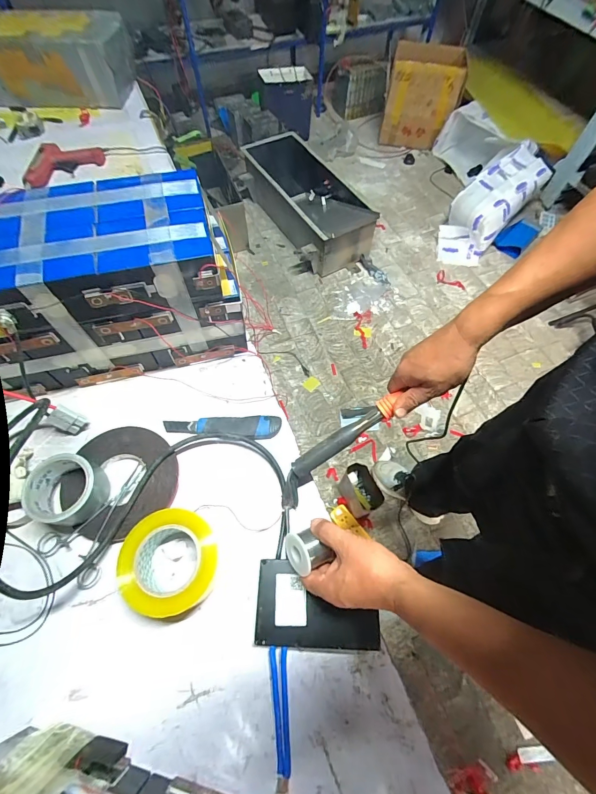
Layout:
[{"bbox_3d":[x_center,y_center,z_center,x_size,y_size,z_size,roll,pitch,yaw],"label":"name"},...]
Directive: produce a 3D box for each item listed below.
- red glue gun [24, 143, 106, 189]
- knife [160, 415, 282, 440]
[{"bbox_3d":[-0.626,-0.614,0.926,0.209,0.044,0.122,-37,70,-18],"label":"red glue gun"},{"bbox_3d":[-0.127,0.053,0.596,0.193,0.030,0.039,0,63,-2],"label":"knife"}]

